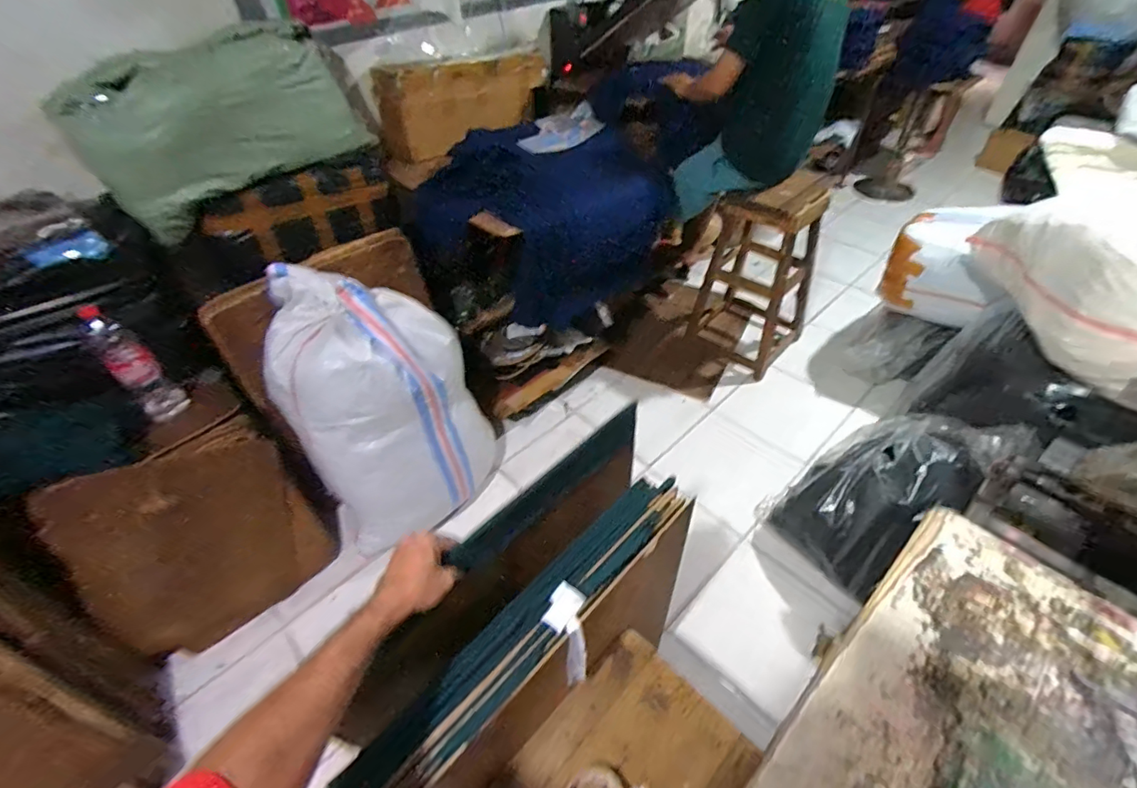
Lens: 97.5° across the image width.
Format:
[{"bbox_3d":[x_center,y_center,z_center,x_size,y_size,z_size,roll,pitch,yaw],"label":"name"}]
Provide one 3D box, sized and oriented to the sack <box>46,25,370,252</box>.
[{"bbox_3d":[-0.840,-0.714,1.310,0.241,0.340,0.654,15,48,18],"label":"sack"}]

